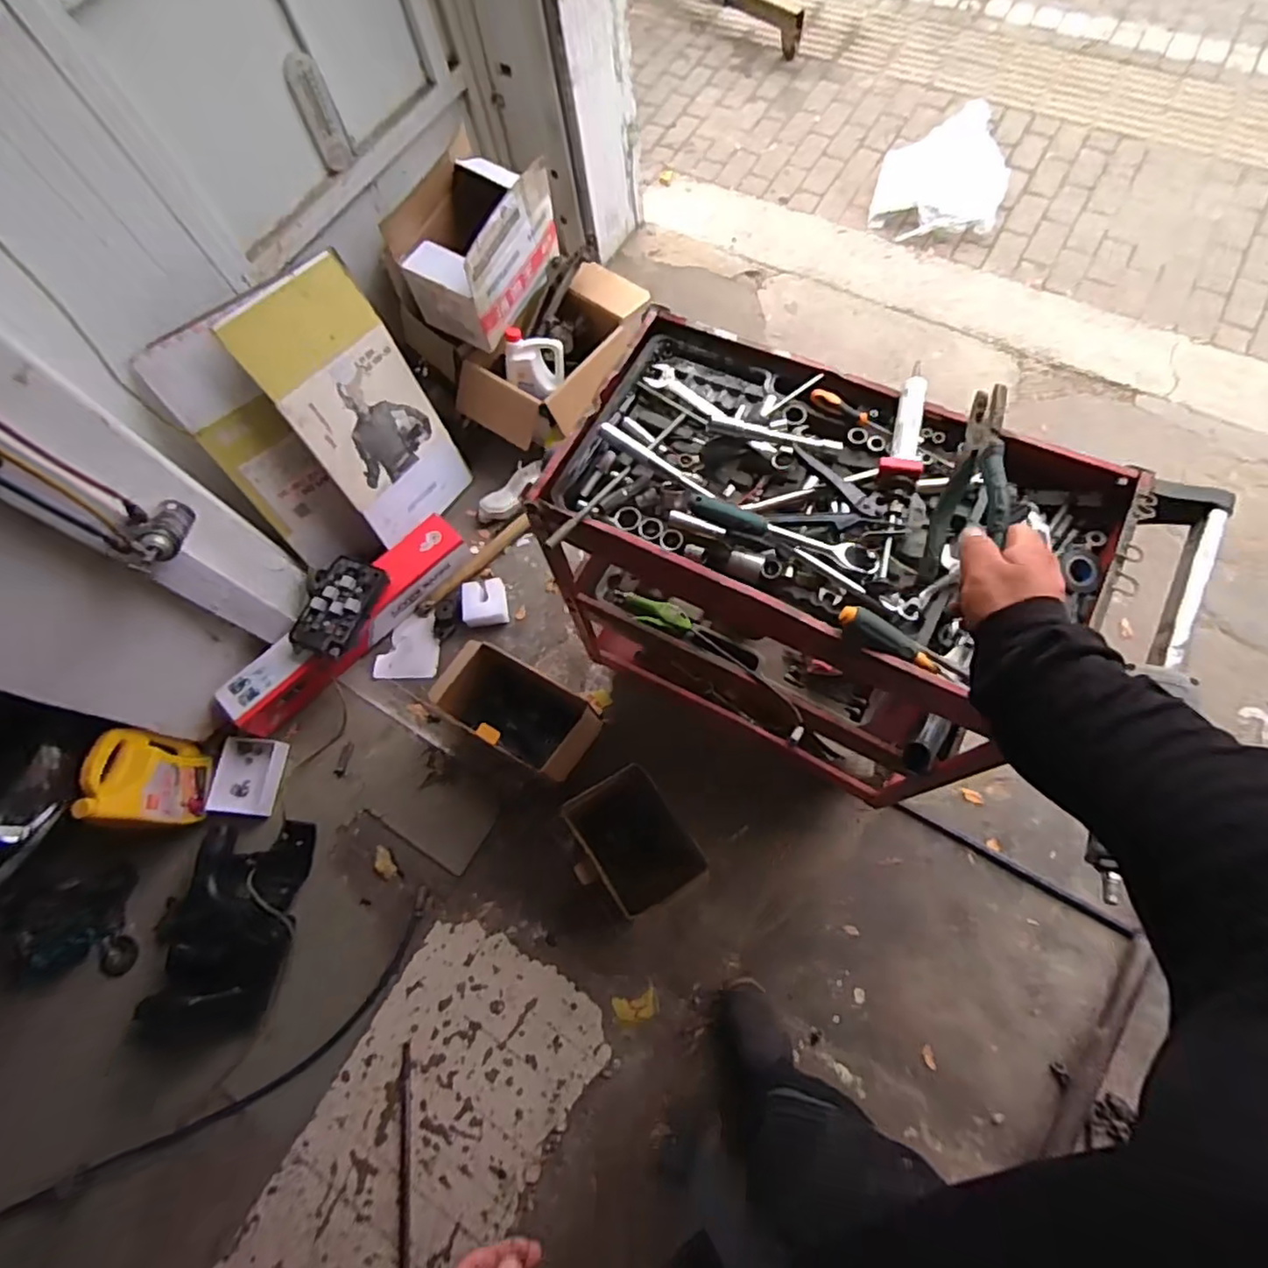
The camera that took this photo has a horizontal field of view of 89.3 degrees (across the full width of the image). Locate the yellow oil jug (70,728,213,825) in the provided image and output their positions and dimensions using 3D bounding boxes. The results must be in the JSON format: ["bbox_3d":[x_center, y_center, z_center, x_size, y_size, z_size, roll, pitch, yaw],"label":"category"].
[{"bbox_3d":[-1.091,0.323,1.438,0.126,0.254,0.197,2,70,7],"label":"yellow oil jug"}]

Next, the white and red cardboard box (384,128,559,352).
[{"bbox_3d":[-0.389,-0.964,1.612,0.258,0.285,0.349,28,75,15],"label":"white and red cardboard box"}]

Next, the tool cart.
[{"bbox_3d":[0.314,-0.055,1.137,0.795,0.695,0.413,22,73,13],"label":"tool cart"}]

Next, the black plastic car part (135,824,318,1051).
[{"bbox_3d":[-0.908,0.637,1.397,0.295,0.107,0.444,4,69,4],"label":"black plastic car part"}]

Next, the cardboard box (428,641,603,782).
[{"bbox_3d":[-0.258,0.180,1.507,0.378,0.179,0.214,29,75,15],"label":"cardboard box"}]

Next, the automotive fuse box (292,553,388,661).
[{"bbox_3d":[-0.723,-0.069,1.565,0.144,0.077,0.238,20,73,13],"label":"automotive fuse box"}]

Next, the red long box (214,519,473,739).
[{"bbox_3d":[-0.718,-0.033,1.635,0.134,0.123,0.699,39,78,17],"label":"red long box"}]

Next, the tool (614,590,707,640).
[{"bbox_3d":[0.043,-0.035,1.155,0.183,0.030,0.048,25,71,12],"label":"tool"}]

